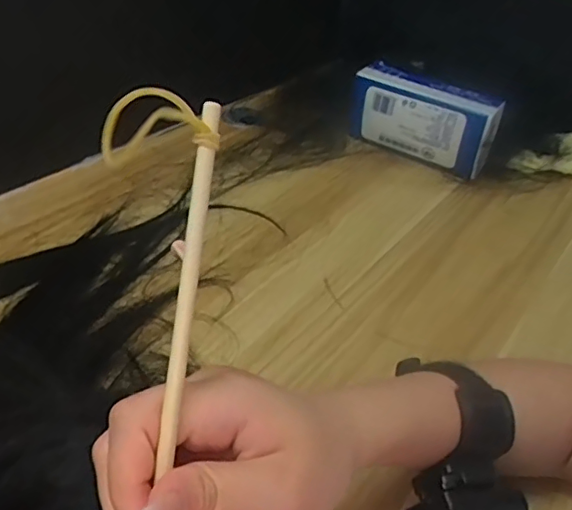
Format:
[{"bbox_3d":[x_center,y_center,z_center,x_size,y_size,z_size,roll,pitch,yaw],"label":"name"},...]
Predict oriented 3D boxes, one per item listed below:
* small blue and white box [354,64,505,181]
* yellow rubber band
[{"bbox_3d":[0.164,-0.163,0.700,0.180,0.095,0.055,26,43,22],"label":"small blue and white box"},{"bbox_3d":[-0.048,-0.043,0.195,0.048,0.024,0.016,-6,31,31],"label":"yellow rubber band"}]

